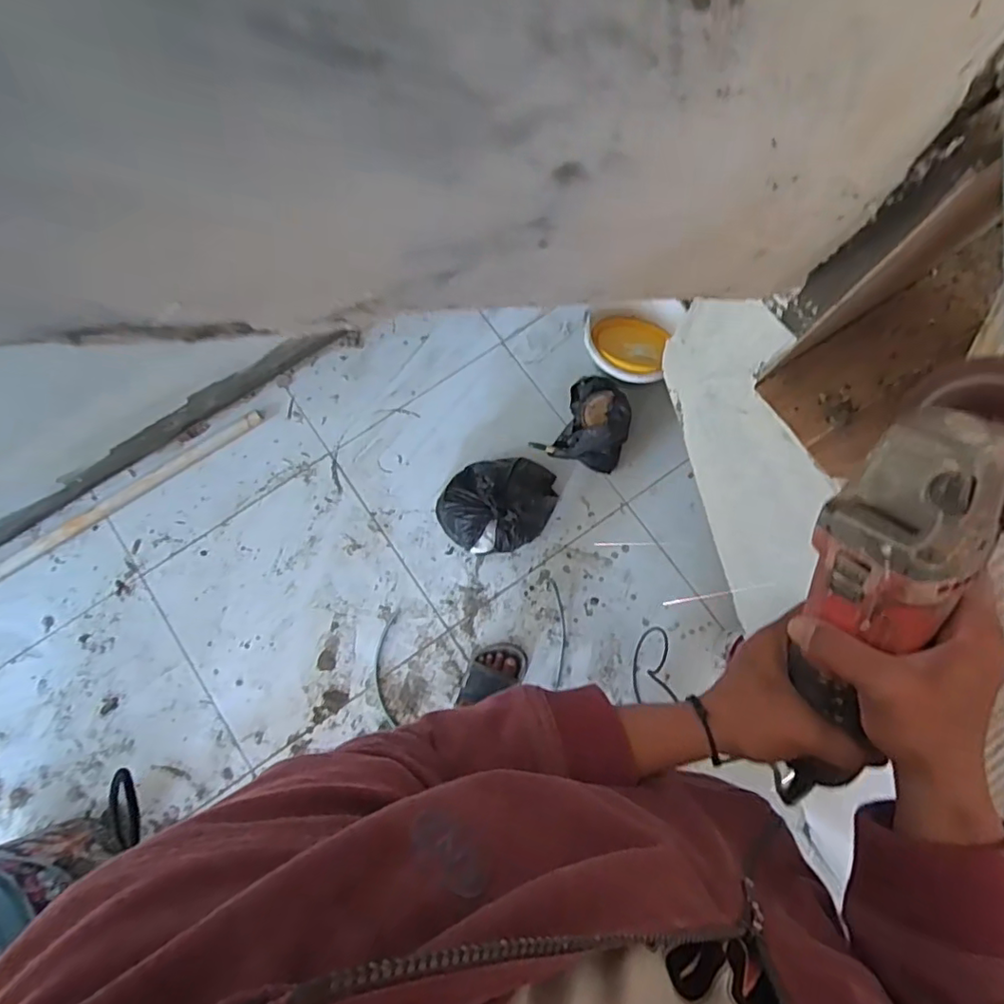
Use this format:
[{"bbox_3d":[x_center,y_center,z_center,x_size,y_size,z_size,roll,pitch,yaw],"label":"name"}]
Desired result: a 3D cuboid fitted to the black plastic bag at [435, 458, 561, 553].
[{"bbox_3d":[-0.006,0.008,1.276,0.258,0.117,0.196,-11,78,-2],"label":"black plastic bag"}]

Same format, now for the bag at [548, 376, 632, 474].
[{"bbox_3d":[0.211,-0.176,1.297,0.150,0.147,0.191,15,79,4],"label":"bag"}]

